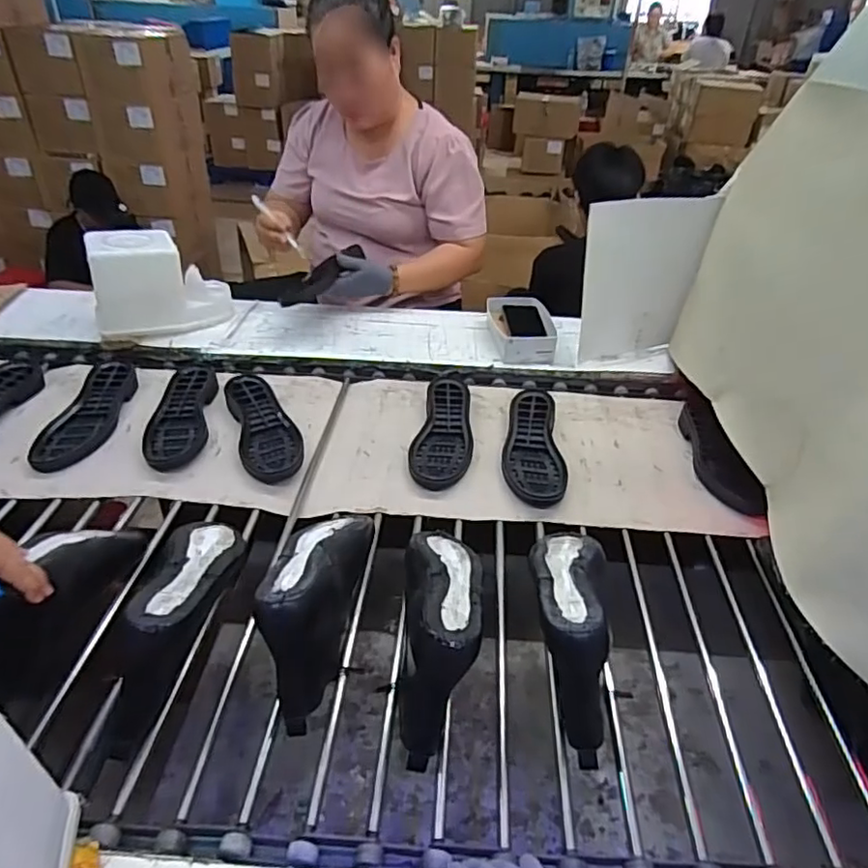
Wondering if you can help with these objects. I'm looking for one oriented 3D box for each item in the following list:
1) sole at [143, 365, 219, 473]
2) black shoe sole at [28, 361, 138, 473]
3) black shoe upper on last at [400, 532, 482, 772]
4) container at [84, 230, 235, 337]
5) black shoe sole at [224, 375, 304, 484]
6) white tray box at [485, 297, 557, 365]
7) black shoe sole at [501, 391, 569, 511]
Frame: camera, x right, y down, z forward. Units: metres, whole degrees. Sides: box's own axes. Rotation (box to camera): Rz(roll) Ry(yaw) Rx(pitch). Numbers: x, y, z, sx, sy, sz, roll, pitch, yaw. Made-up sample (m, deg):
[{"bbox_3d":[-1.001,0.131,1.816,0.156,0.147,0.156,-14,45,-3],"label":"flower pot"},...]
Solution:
[{"bbox_3d":[-0.419,-0.037,1.011,0.095,0.034,0.240,-2,37,-7],"label":"sole"},{"bbox_3d":[-0.576,-0.037,1.015,0.093,0.030,0.276,0,37,-3],"label":"black shoe sole"},{"bbox_3d":[0.012,0.191,0.664,0.084,0.117,0.277,2,37,-1],"label":"black shoe upper on last"},{"bbox_3d":[-0.542,-0.296,1.204,0.252,0.184,0.113,-19,42,-26],"label":"container"},{"bbox_3d":[-0.288,-0.019,1.002,0.097,0.029,0.260,-17,41,-24],"label":"black shoe sole"},{"bbox_3d":[0.178,-0.212,1.233,0.114,0.051,0.199,-2,37,-6],"label":"white tray box"},{"bbox_3d":[0.157,0.015,0.975,0.095,0.031,0.265,3,37,0],"label":"black shoe sole"}]

